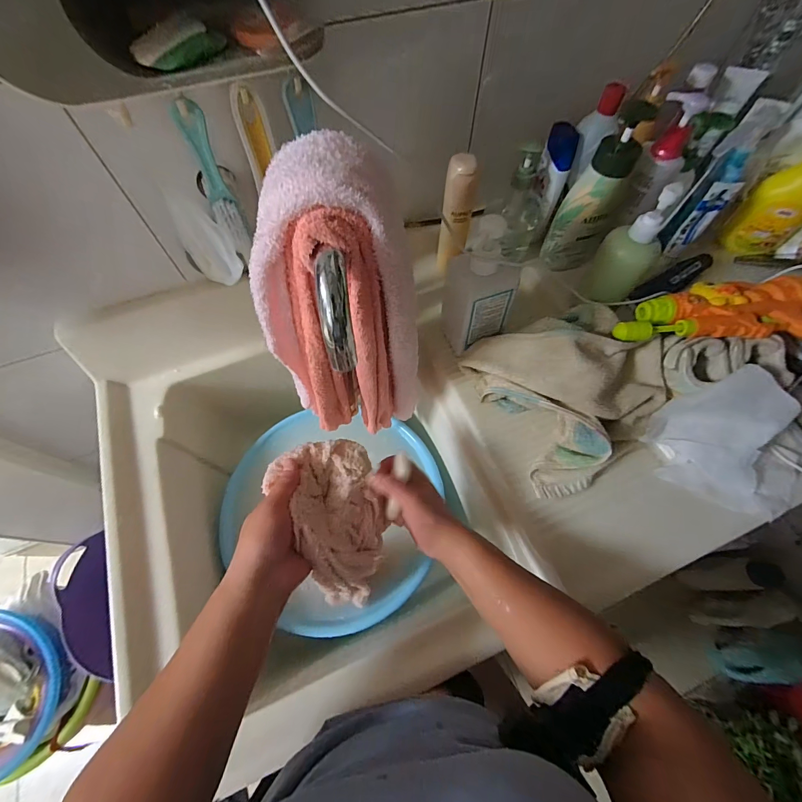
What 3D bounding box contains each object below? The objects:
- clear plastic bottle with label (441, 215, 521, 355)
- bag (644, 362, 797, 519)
[{"bbox_3d":[0.103,-0.146,0.482,0.067,0.177,0.080,-18,66,-9],"label":"clear plastic bottle with label"},{"bbox_3d":[0.384,0.059,0.428,0.121,0.083,0.153,-17,65,-8],"label":"bag"}]

